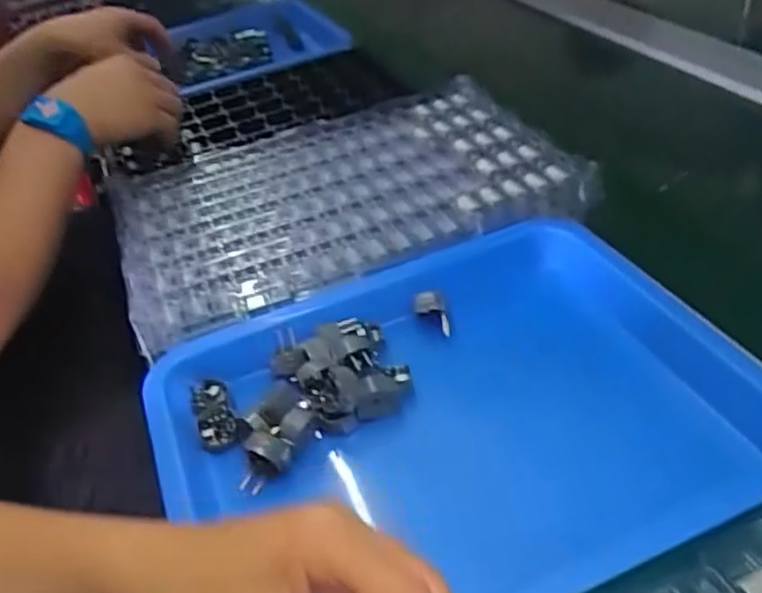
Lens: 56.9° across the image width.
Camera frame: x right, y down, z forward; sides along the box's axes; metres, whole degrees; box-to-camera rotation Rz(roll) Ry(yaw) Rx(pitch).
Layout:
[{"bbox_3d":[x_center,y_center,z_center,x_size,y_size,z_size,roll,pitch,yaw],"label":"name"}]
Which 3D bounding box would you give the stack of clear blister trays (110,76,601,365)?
[{"bbox_3d":[-0.040,-0.092,0.602,0.357,0.033,0.254,-18,40,-12],"label":"stack of clear blister trays"}]

